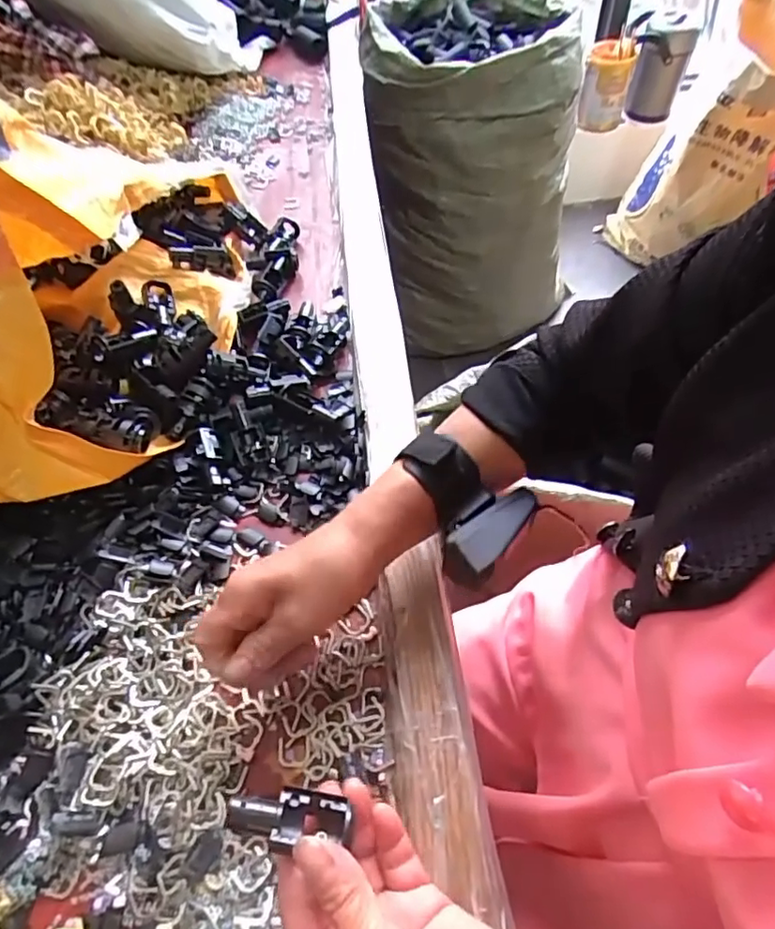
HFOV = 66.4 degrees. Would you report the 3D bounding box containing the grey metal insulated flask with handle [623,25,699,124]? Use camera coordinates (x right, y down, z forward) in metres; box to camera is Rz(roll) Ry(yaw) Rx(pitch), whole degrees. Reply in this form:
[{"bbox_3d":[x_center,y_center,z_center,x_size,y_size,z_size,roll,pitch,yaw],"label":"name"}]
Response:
[{"bbox_3d":[0.693,-0.994,1.526,0.127,0.224,0.118,17,56,14],"label":"grey metal insulated flask with handle"}]

